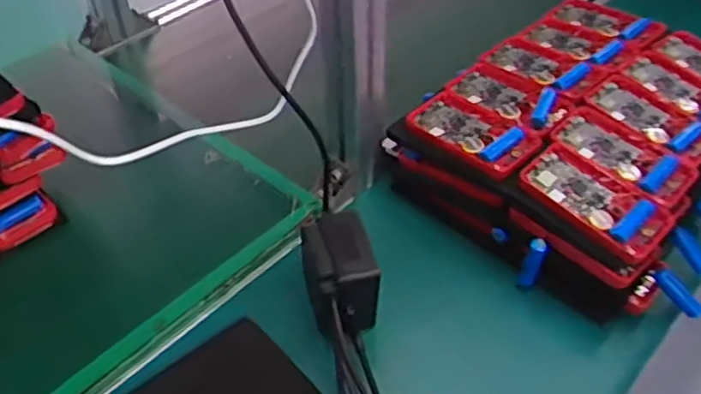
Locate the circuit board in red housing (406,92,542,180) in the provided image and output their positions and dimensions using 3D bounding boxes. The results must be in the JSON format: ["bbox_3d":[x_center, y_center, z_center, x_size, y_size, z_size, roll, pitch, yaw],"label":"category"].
[{"bbox_3d":[0.117,-0.061,0.638,0.121,0.014,0.063,32,53,30],"label":"circuit board in red housing"}]

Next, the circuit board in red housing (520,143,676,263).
[{"bbox_3d":[0.209,0.004,0.574,0.121,0.023,0.066,34,54,31],"label":"circuit board in red housing"}]

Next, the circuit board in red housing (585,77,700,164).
[{"bbox_3d":[0.288,-0.073,0.642,0.120,0.019,0.068,31,53,29],"label":"circuit board in red housing"}]

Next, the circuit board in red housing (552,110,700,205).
[{"bbox_3d":[0.245,-0.036,0.607,0.122,0.018,0.071,29,52,27],"label":"circuit board in red housing"}]

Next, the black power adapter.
[{"bbox_3d":[-0.010,0.063,0.567,0.057,0.066,0.089,-9,45,-8],"label":"black power adapter"}]

